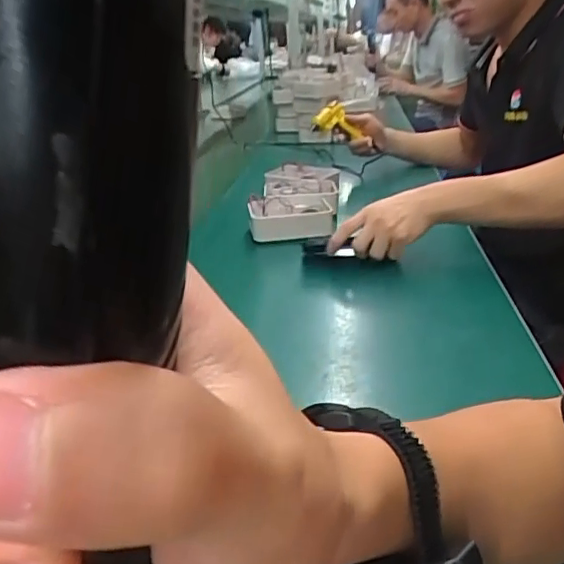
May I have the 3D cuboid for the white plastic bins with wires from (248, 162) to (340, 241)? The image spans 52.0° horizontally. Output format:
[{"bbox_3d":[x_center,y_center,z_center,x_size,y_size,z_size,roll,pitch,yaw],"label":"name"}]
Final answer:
[{"bbox_3d":[0.028,-0.146,1.031,0.137,0.062,0.328,-1,23,8],"label":"white plastic bins with wires"}]

